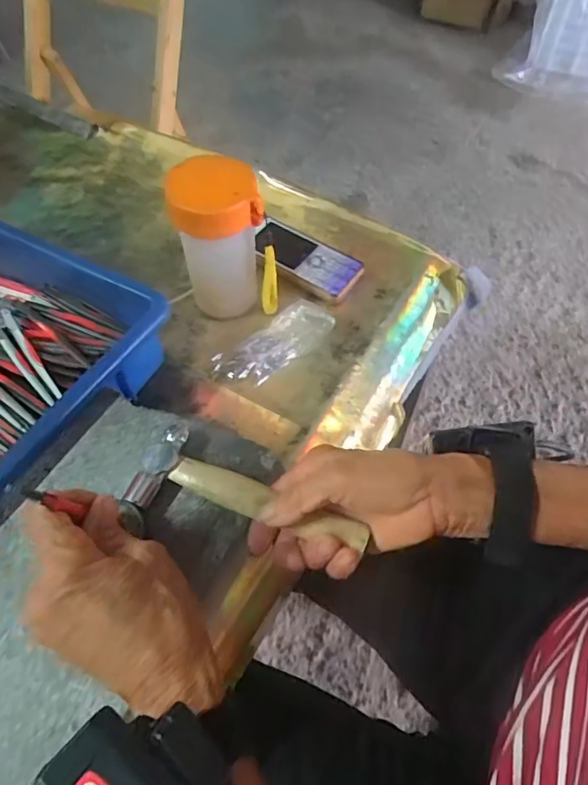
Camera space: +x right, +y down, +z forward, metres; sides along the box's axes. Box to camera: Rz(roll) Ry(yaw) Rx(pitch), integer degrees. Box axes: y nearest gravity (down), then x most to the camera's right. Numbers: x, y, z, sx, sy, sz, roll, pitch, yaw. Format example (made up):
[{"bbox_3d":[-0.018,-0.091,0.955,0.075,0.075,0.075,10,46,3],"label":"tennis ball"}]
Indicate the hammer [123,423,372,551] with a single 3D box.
[{"bbox_3d":[-0.030,0.068,0.333,0.147,0.017,0.073,14,57,10],"label":"hammer"}]

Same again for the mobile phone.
[{"bbox_3d":[0.009,-0.133,0.532,0.117,0.016,0.049,31,62,19],"label":"mobile phone"}]

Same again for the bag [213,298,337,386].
[{"bbox_3d":[-0.019,-0.044,0.474,0.105,0.022,0.049,-34,62,-20],"label":"bag"}]

